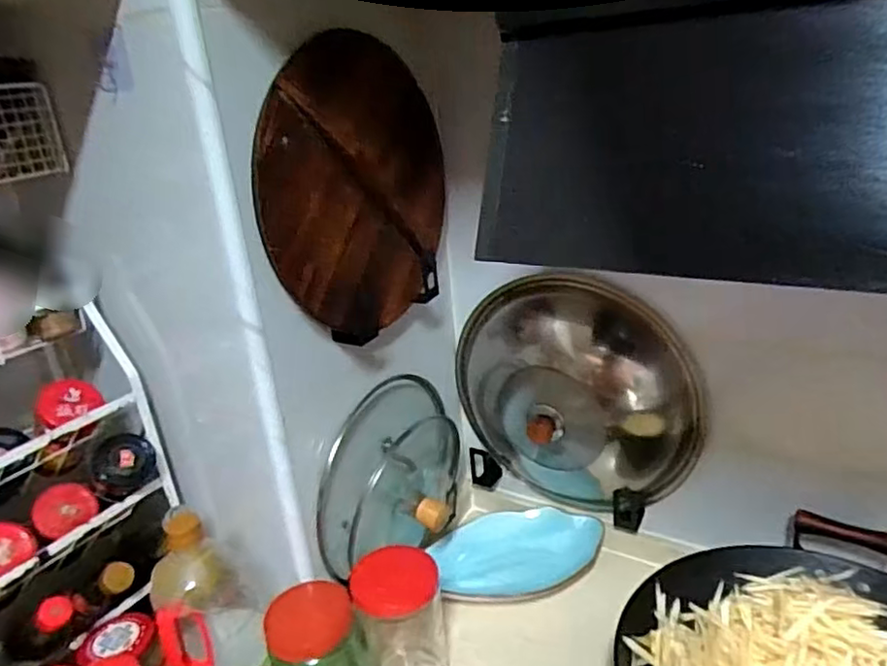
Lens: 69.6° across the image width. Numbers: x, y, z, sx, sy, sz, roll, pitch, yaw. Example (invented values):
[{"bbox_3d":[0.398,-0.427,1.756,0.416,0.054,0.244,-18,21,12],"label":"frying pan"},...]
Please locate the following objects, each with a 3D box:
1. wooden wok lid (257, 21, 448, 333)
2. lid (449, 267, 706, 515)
[{"bbox_3d":[-0.087,-0.162,0.711,0.024,0.295,0.281,10,26,33],"label":"wooden wok lid"},{"bbox_3d":[0.169,0.099,0.885,0.346,0.359,0.122,-23,4,33],"label":"lid"}]

